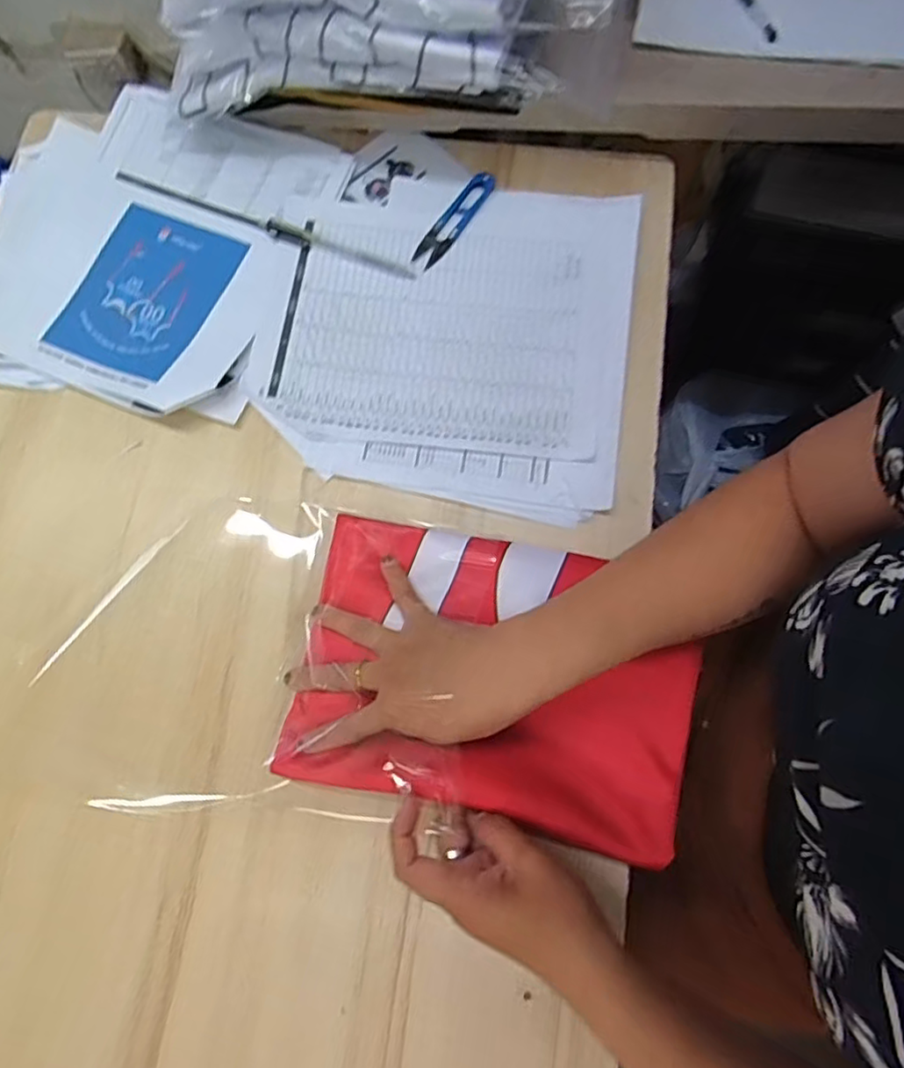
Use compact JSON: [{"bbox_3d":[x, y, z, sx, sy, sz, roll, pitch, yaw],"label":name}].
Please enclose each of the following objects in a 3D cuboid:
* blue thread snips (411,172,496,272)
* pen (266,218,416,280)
[{"bbox_3d":[0.002,-0.270,0.524,0.024,0.008,0.101,35,78,7],"label":"blue thread snips"},{"bbox_3d":[-0.095,-0.242,0.518,0.133,0.010,0.012,16,77,11],"label":"pen"}]

